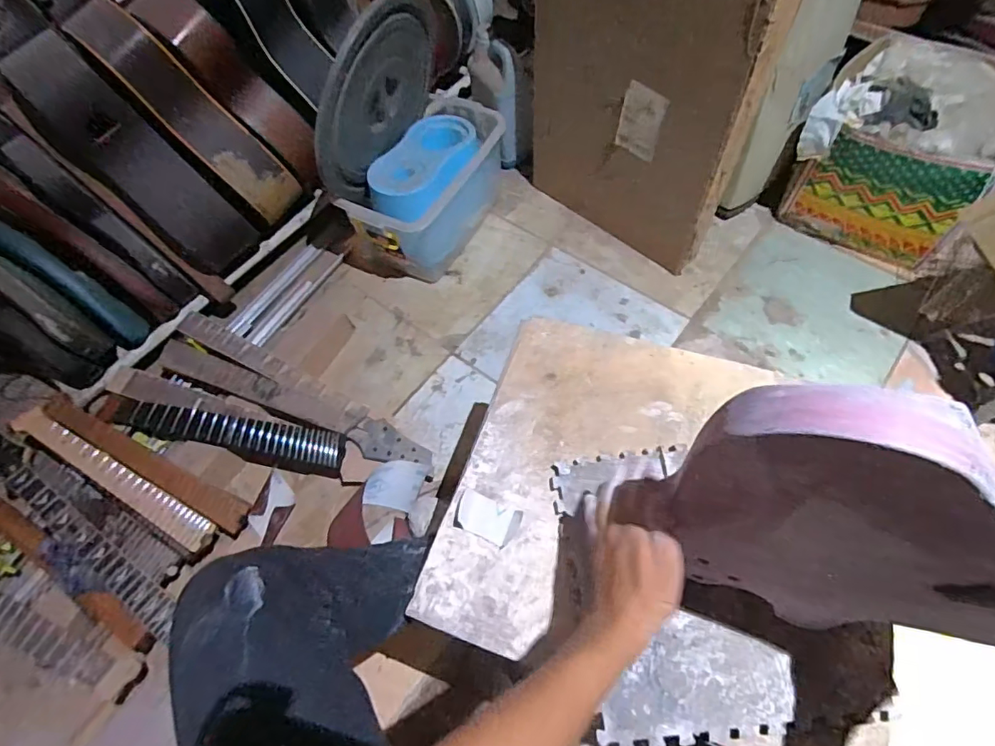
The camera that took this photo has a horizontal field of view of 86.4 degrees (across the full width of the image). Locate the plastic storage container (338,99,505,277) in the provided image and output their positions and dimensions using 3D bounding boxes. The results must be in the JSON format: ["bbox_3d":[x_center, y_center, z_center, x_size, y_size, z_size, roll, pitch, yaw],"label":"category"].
[{"bbox_3d":[-0.178,-0.471,1.338,0.291,0.240,0.454,24,67,15],"label":"plastic storage container"}]

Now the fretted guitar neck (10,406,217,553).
[{"bbox_3d":[-0.761,0.196,1.035,0.500,0.031,0.054,26,67,16],"label":"fretted guitar neck"}]

